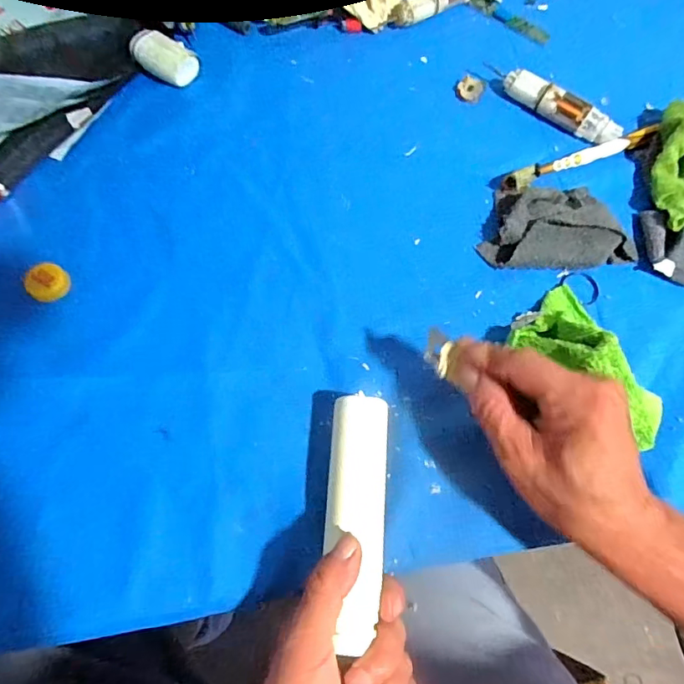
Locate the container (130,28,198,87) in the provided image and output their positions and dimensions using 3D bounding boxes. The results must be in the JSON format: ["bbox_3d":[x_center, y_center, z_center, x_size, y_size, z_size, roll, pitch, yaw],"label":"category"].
[{"bbox_3d":[-0.165,-0.260,0.437,0.060,0.028,0.036,30,71,10],"label":"container"}]

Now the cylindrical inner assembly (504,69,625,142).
[{"bbox_3d":[0.196,-0.210,0.429,0.109,0.024,0.021,33,71,11],"label":"cylindrical inner assembly"}]

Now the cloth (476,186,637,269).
[{"bbox_3d":[0.170,-0.091,0.381,0.110,0.024,0.073,-2,68,-3],"label":"cloth"}]

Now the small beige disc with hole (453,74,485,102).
[{"bbox_3d":[0.120,-0.239,0.449,0.026,0.004,0.032,30,71,10],"label":"small beige disc with hole"}]

